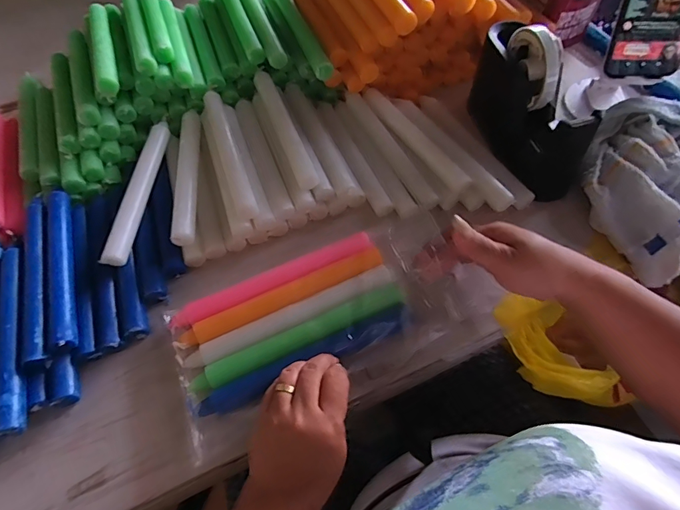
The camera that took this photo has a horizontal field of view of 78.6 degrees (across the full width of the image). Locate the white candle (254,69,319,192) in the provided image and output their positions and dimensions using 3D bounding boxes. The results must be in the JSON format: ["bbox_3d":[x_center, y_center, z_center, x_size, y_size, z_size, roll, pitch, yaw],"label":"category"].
[{"bbox_3d":[-0.066,-0.151,0.492,0.023,0.021,0.194,-20,60,-8],"label":"white candle"}]

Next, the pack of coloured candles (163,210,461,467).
[{"bbox_3d":[-0.021,0.057,0.393,0.268,0.030,0.136,-25,60,-7],"label":"pack of coloured candles"}]

